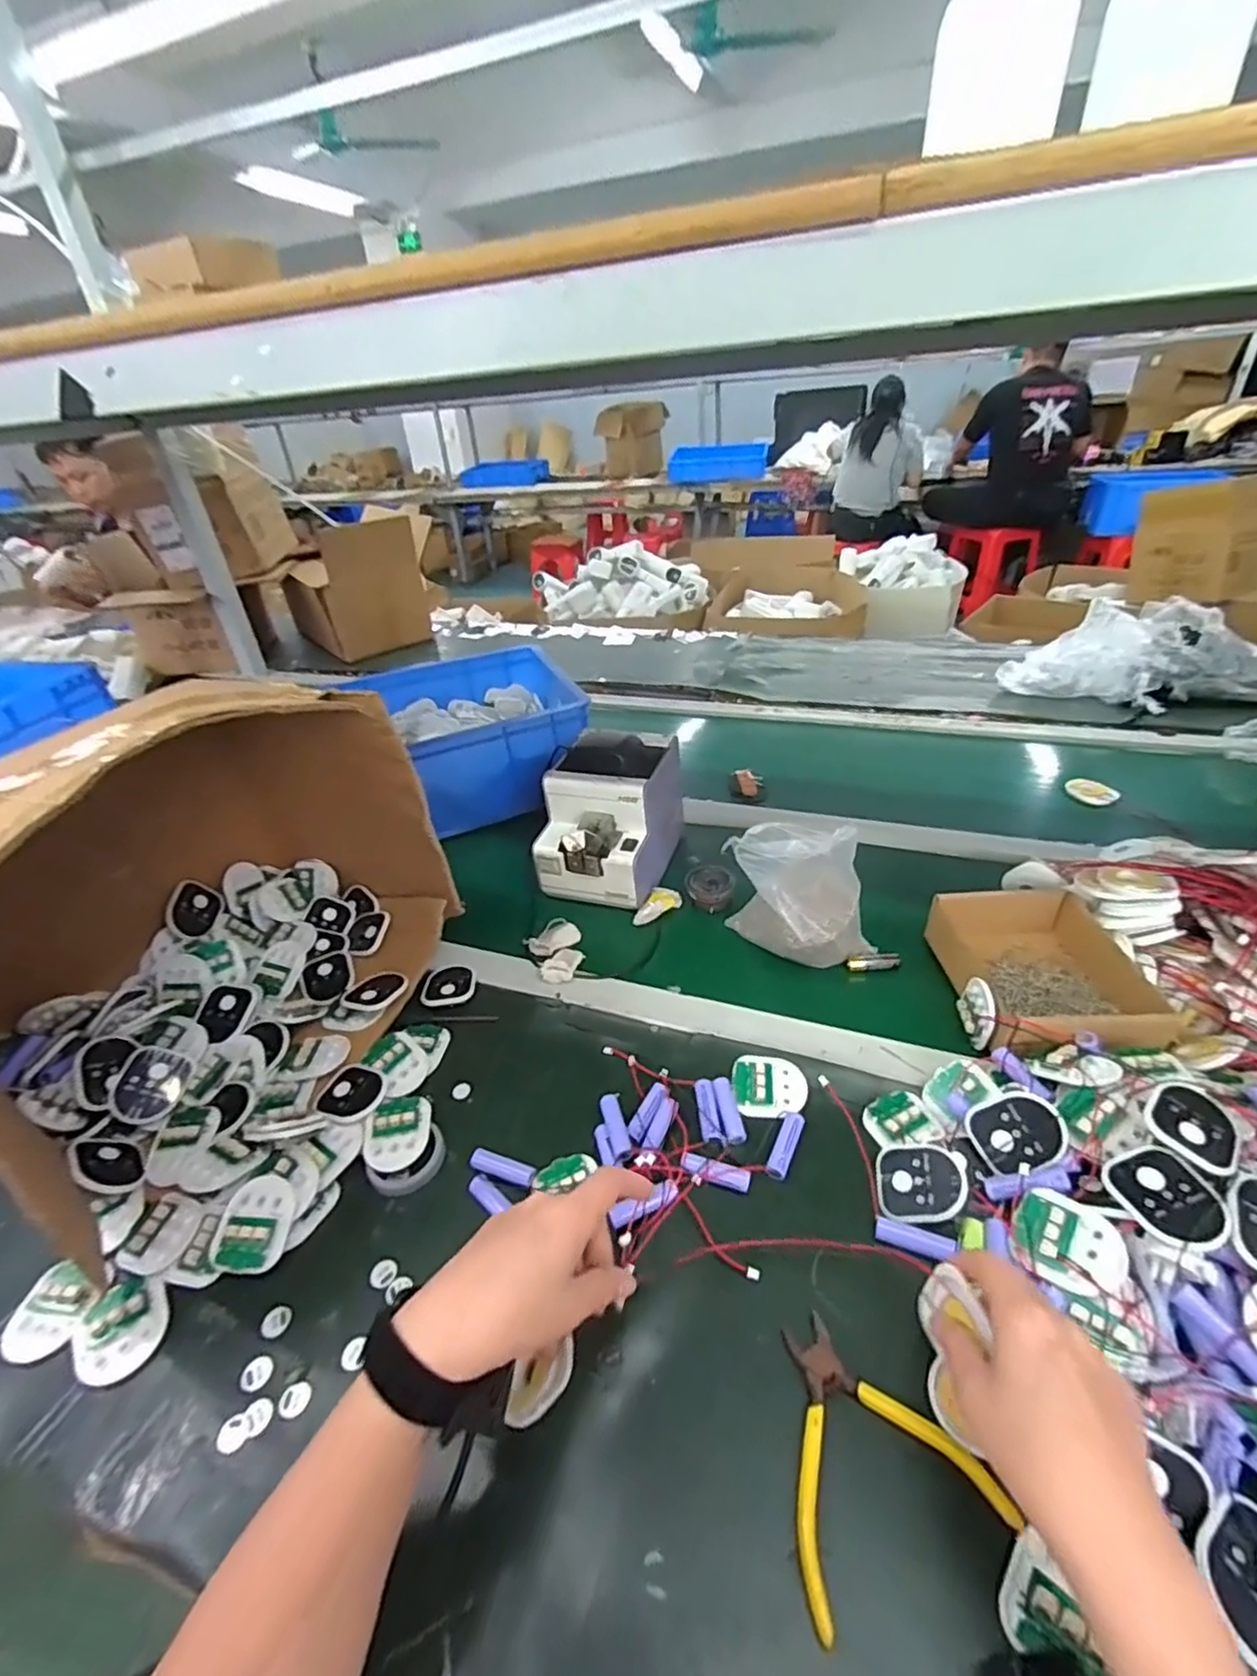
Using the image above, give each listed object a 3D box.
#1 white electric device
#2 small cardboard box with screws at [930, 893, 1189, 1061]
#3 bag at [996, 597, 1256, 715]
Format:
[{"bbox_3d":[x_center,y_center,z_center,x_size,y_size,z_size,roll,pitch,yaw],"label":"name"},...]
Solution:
[{"bbox_3d":[-0.020,-0.029,0.776,0.131,0.152,0.176,9,37,19],"label":"white electric device"},{"bbox_3d":[0.372,0.122,0.587,0.154,0.051,0.176,-5,34,0],"label":"small cardboard box with screws"},{"bbox_3d":[0.881,-0.305,1.093,0.426,0.117,0.212,-2,34,4],"label":"bag"}]

